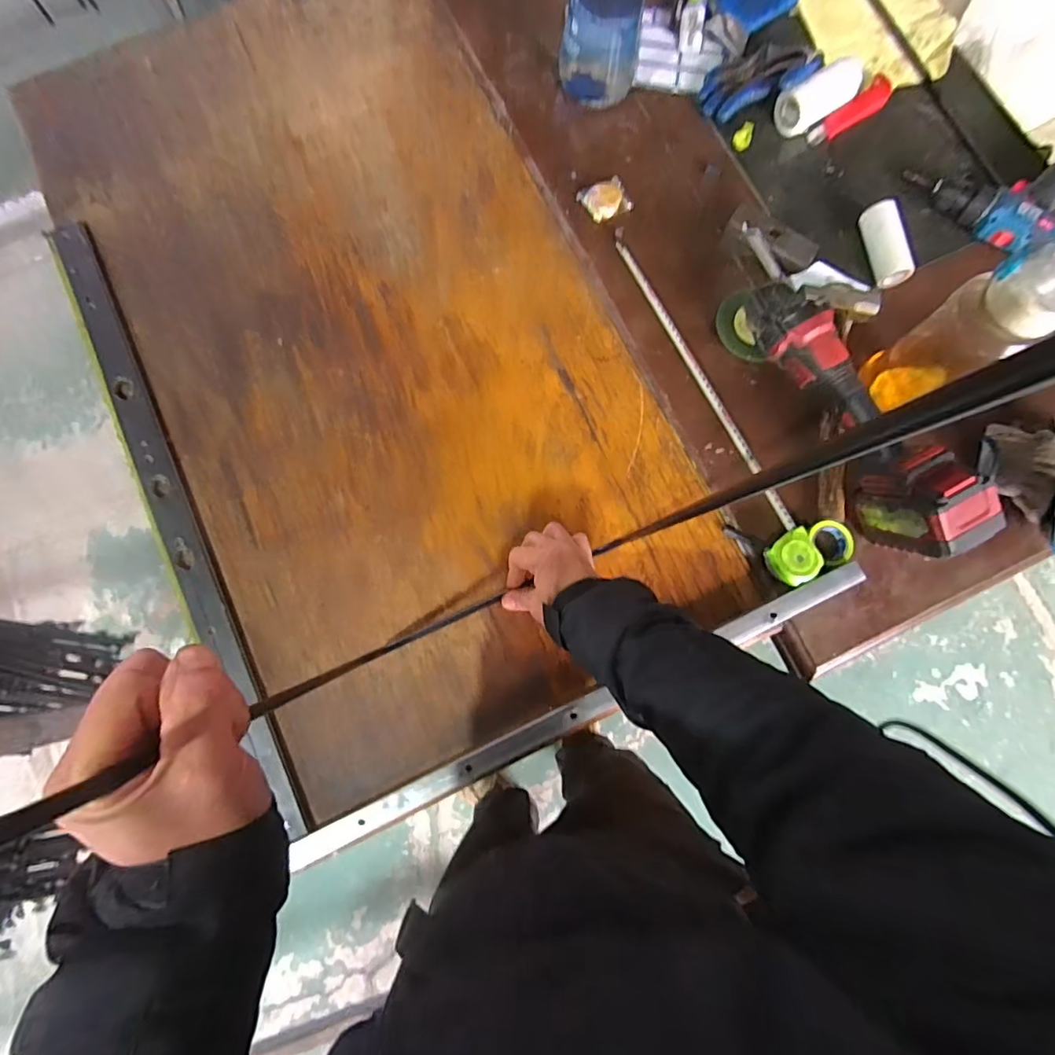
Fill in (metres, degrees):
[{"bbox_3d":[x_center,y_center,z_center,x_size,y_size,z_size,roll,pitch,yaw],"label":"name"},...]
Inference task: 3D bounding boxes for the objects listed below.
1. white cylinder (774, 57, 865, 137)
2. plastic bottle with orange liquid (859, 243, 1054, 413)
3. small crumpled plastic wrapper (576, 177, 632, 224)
[{"bbox_3d":[0.419,-0.620,0.748,0.114,0.047,0.061,-35,80,-5],"label":"white cylinder"},{"bbox_3d":[0.471,-0.208,0.557,0.085,0.215,0.083,-35,80,-6],"label":"plastic bottle with orange liquid"},{"bbox_3d":[0.109,-0.458,0.728,0.063,0.015,0.053,-25,79,-4],"label":"small crumpled plastic wrapper"}]

